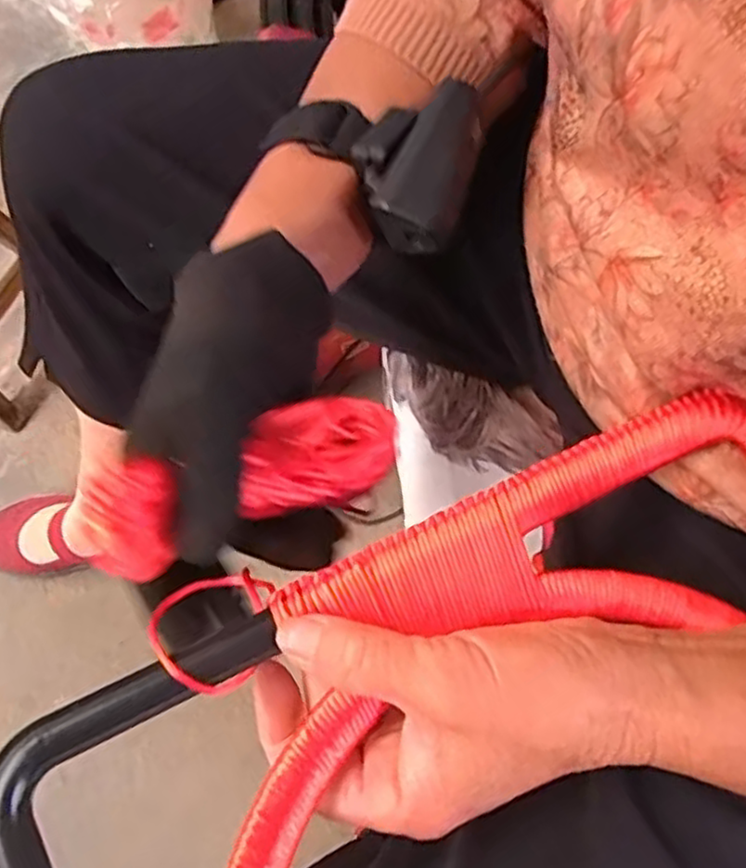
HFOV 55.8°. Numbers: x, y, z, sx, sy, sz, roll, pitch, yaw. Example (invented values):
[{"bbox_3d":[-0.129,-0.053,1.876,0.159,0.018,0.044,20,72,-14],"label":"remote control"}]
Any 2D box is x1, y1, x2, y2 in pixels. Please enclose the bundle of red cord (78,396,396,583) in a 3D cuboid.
[{"bbox_3d":[-0.050,0.015,0.275,0.120,0.026,0.044,-19,69,-27],"label":"bundle of red cord"}]

